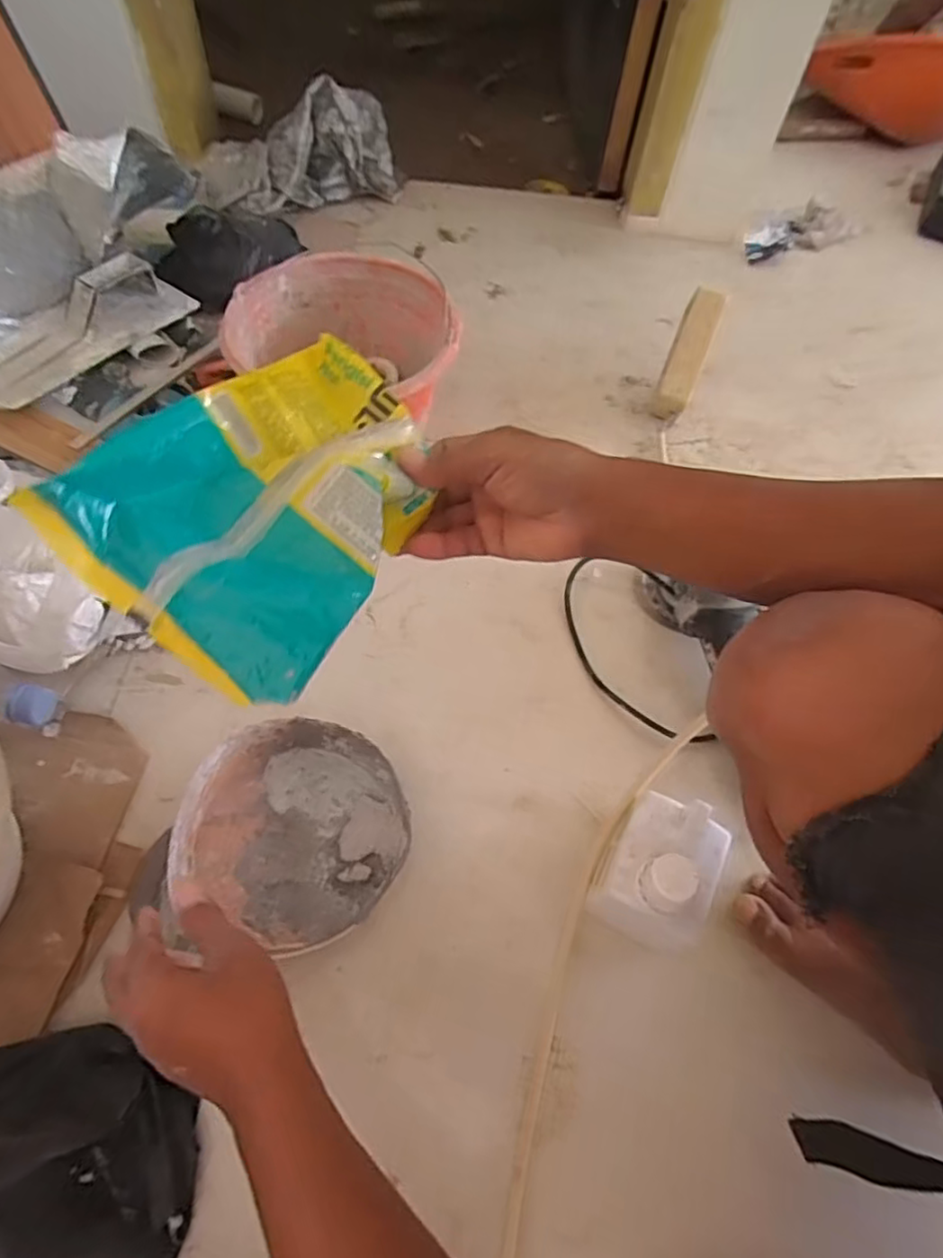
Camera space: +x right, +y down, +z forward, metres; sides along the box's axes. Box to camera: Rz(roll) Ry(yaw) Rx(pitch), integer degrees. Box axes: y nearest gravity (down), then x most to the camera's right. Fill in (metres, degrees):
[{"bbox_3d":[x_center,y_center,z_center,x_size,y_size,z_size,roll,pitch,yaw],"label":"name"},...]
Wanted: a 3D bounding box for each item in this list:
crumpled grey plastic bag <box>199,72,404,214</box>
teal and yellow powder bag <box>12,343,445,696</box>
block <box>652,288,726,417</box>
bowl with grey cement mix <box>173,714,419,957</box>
[{"bbox_3d":[-0.293,-0.806,1.100,0.344,0.170,0.124,-25,63,-18],"label":"crumpled grey plastic bag"},{"bbox_3d":[-0.105,-0.073,0.363,0.155,0.059,0.208,42,67,-5],"label":"teal and yellow powder bag"},{"bbox_3d":[0.285,-0.363,0.847,0.049,0.058,0.162,20,93,9],"label":"block"},{"bbox_3d":[-0.145,0.165,0.539,0.176,0.058,0.168,2,58,-3],"label":"bowl with grey cement mix"}]

